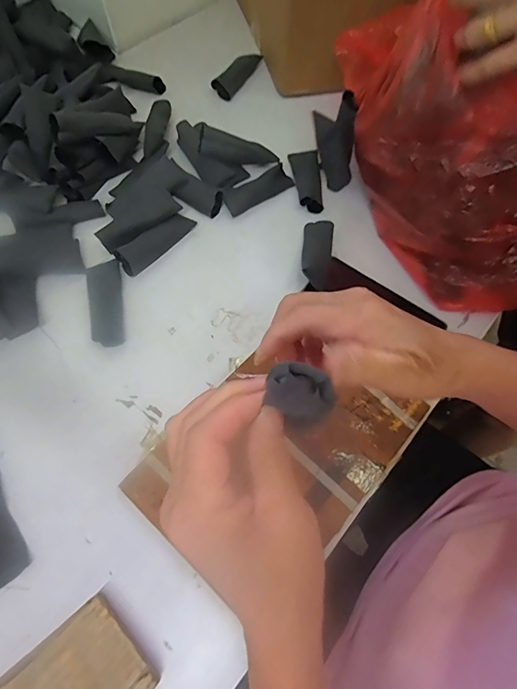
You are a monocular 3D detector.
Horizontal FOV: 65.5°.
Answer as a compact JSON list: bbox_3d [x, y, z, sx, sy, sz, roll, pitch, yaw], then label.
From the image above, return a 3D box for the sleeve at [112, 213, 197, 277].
[{"bbox_3d":[-0.122,-0.127,0.483,0.027,0.032,0.102,40,70,14],"label":"sleeve"}]

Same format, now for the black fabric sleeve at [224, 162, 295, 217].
[{"bbox_3d":[0.000,-0.206,0.531,0.098,0.014,0.036,-31,72,-15],"label":"black fabric sleeve"}]

